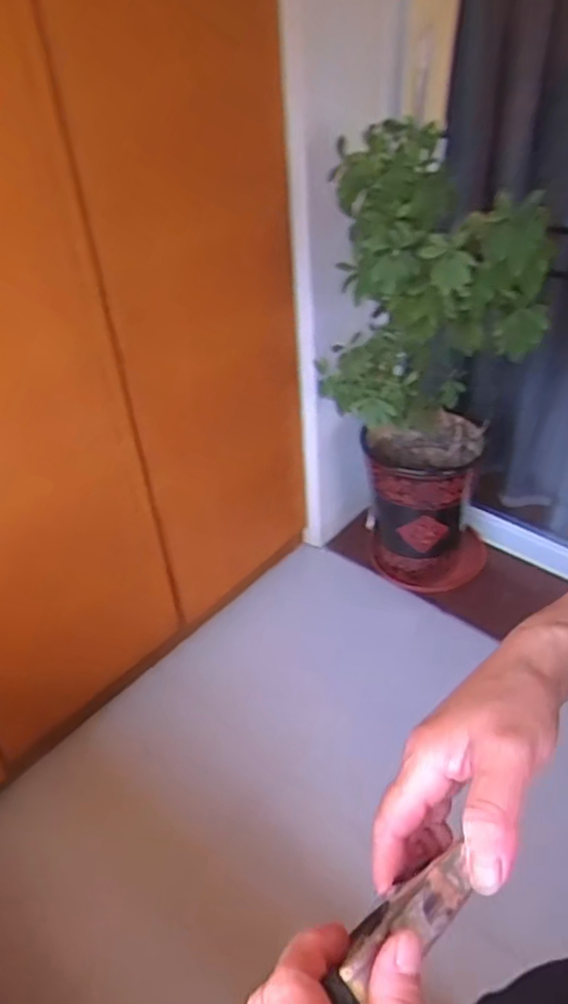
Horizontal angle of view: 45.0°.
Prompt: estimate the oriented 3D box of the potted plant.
[{"bbox_3d":[0.278,-0.185,1.474,0.392,1.056,0.481,3,39,9],"label":"potted plant"}]

